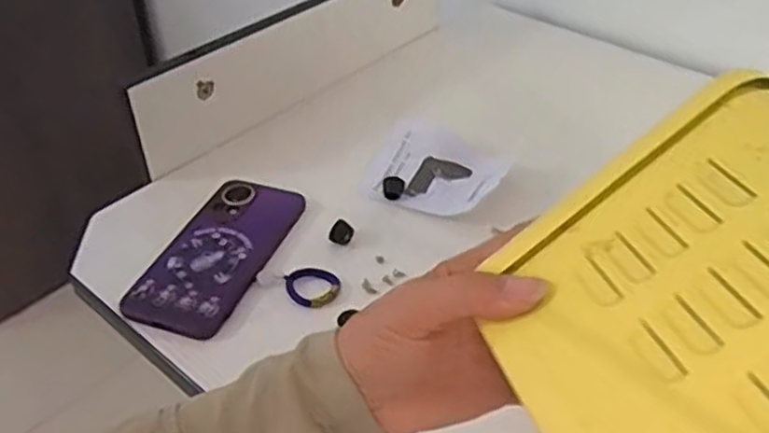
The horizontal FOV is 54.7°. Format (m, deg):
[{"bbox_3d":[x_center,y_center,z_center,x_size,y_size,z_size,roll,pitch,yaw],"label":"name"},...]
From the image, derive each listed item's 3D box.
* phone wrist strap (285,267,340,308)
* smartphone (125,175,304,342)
[{"bbox_3d":[-0.052,0.052,0.543,0.039,0.009,0.039,-8,41,-9],"label":"phone wrist strap"},{"bbox_3d":[-0.125,0.026,0.567,0.077,0.016,0.164,14,43,17],"label":"smartphone"}]

